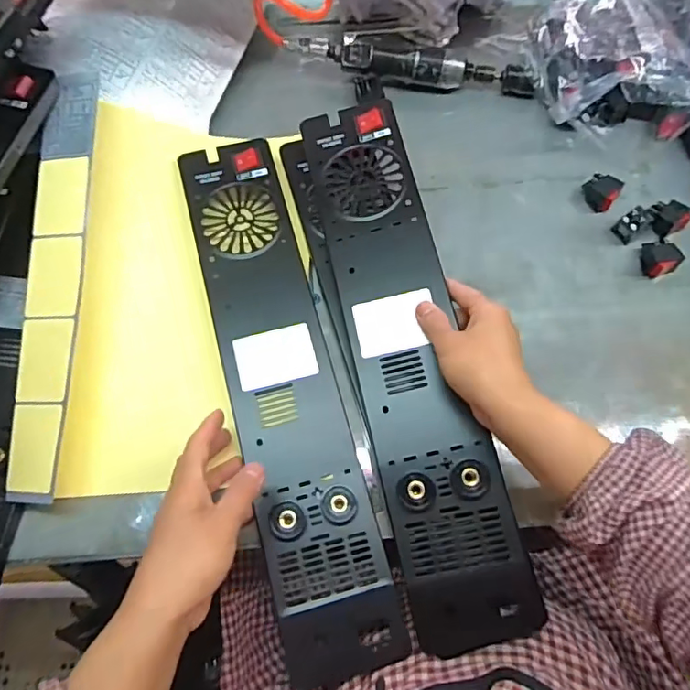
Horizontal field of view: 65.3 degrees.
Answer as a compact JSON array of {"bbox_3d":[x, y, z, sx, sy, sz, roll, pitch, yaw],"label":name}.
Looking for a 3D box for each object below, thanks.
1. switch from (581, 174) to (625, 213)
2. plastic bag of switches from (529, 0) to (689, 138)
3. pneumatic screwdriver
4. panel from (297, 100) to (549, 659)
[{"bbox_3d":[0.271,-0.163,0.574,0.035,0.021,0.034,35,73,12],"label":"switch"},{"bbox_3d":[0.295,-0.313,0.578,0.167,0.100,0.200,-6,69,-2],"label":"plastic bag of switches"},{"bbox_3d":[0.077,-0.318,0.620,0.281,0.045,0.033,7,69,3],"label":"pneumatic screwdriver"},{"bbox_3d":[0.050,0.000,0.478,0.107,0.036,0.494,-12,74,-4],"label":"panel"}]

